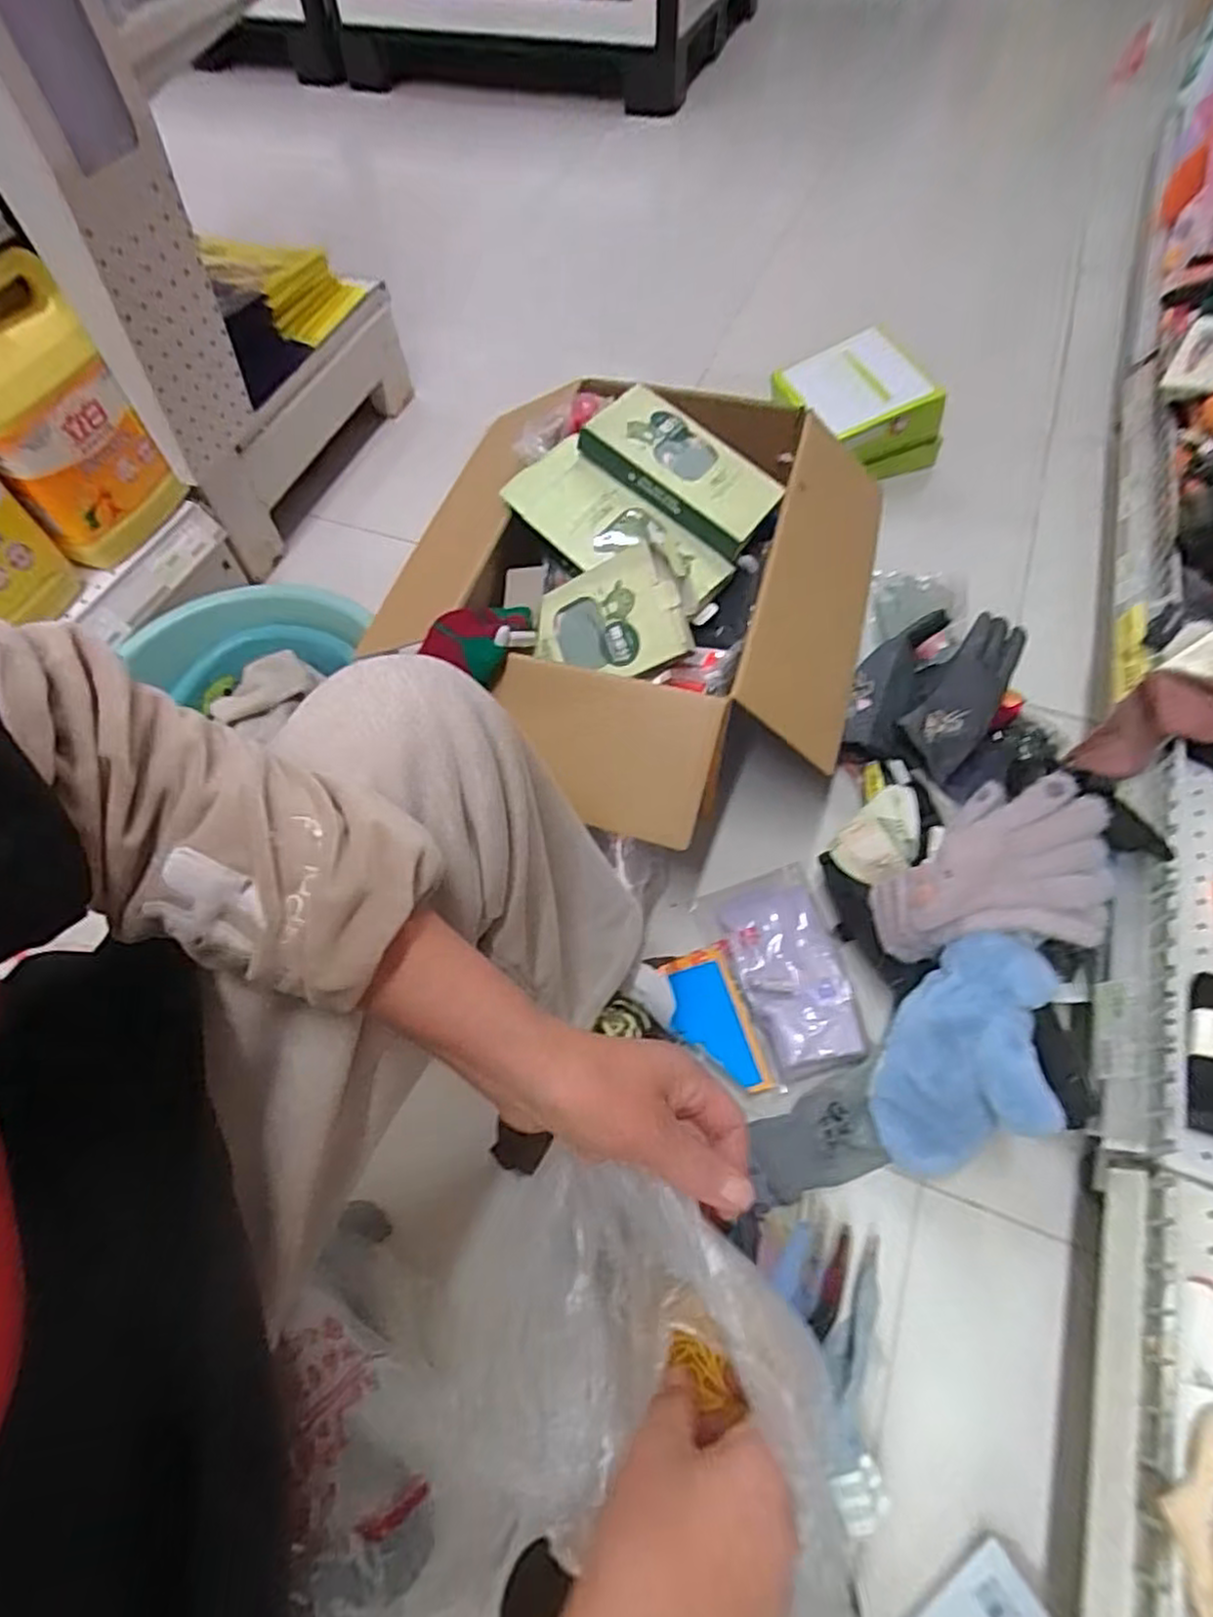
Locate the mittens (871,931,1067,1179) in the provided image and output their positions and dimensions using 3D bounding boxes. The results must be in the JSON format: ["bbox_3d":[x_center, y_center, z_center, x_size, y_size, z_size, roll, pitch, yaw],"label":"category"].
[{"bbox_3d":[0.307,0.214,0.621,0.141,0.056,0.213,1,80,41],"label":"mittens"}]

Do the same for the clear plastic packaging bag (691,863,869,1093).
[{"bbox_3d":[0.186,0.162,0.749,0.127,0.037,0.216,-17,61,-7],"label":"clear plastic packaging bag"}]

